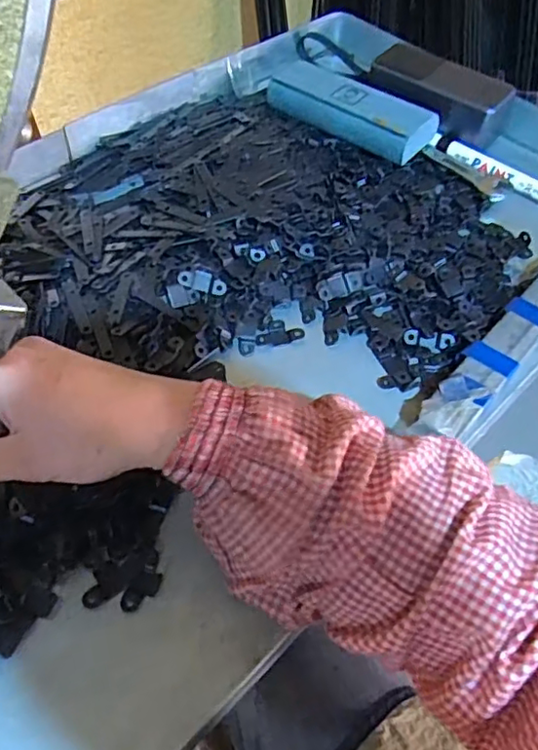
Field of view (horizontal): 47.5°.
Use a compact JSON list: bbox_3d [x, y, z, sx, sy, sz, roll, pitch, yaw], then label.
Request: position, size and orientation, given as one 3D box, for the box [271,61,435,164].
[{"bbox_3d":[0.074,-0.250,0.565,0.160,0.028,0.055,33,60,16],"label":"box"}]

